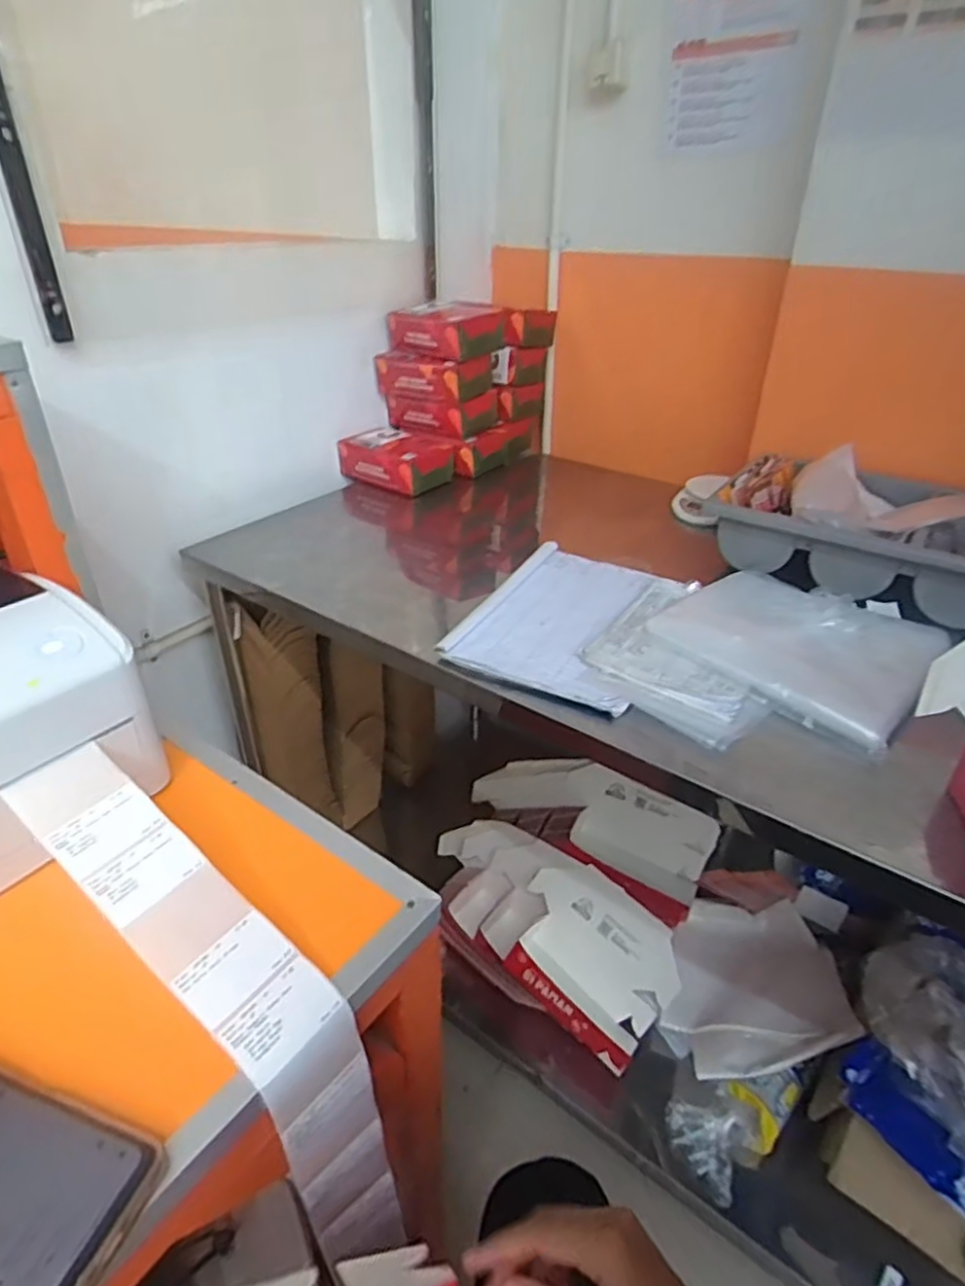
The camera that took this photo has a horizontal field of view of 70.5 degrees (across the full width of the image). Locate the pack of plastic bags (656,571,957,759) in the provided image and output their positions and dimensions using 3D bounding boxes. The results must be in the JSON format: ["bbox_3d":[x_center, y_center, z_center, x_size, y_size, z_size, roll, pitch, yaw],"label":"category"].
[{"bbox_3d":[0.351,-0.008,0.737,0.236,0.032,0.240,-25,41,-35],"label":"pack of plastic bags"}]

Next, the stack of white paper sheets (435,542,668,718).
[{"bbox_3d":[0.103,-0.036,0.795,0.195,0.011,0.296,16,35,21],"label":"stack of white paper sheets"}]

